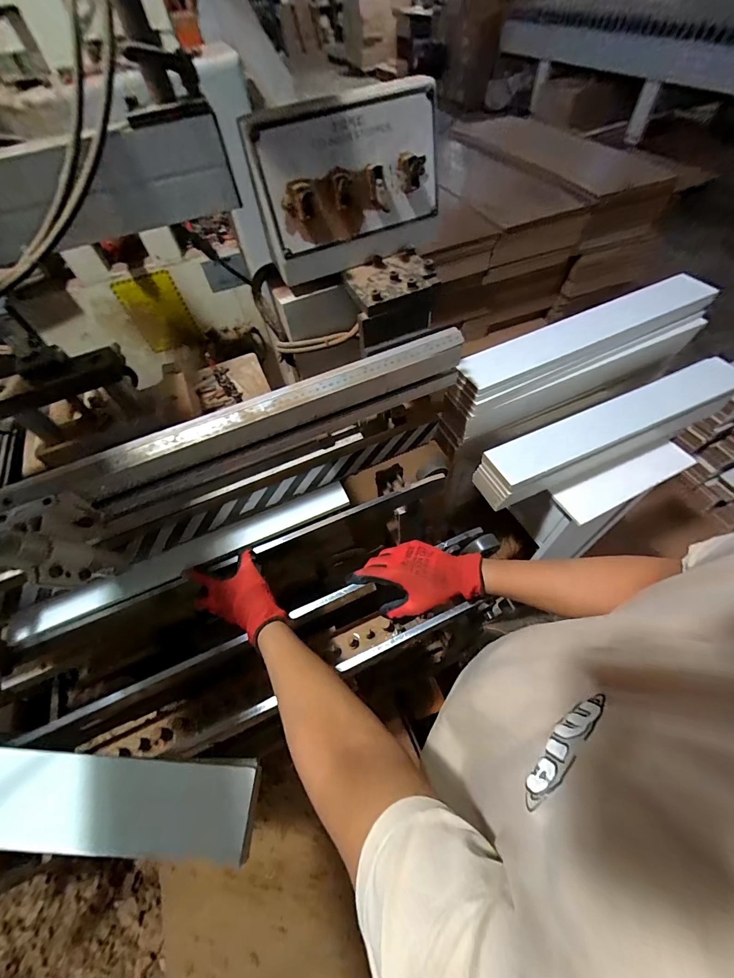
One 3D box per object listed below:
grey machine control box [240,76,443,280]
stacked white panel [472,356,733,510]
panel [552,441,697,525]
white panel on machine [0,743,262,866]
[{"bbox_3d":[-0.016,-0.365,0.440,0.229,0.151,0.057,-17,57,-6],"label":"grey machine control box"},{"bbox_3d":[0.475,-0.110,0.707,0.542,0.112,0.087,-22,58,-9],"label":"stacked white panel"},{"bbox_3d":[0.513,-0.017,0.714,0.295,0.018,0.069,-23,58,-10],"label":"panel"},{"bbox_3d":[-0.394,0.339,0.398,0.552,0.029,0.088,-1,57,4],"label":"white panel on machine"}]

